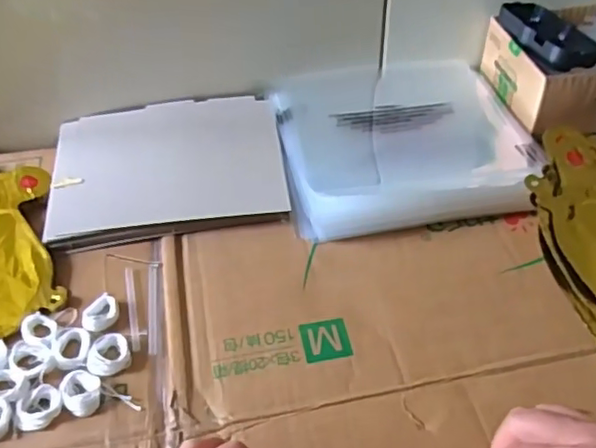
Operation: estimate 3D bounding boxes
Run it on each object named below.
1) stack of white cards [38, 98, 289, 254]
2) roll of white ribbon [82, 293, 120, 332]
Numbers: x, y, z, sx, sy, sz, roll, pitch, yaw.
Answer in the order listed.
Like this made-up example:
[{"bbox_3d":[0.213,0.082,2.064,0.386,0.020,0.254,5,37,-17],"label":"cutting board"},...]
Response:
[{"bbox_3d":[-0.119,-0.057,0.557,0.205,0.010,0.165,-10,48,-6],"label":"stack of white cards"},{"bbox_3d":[-0.146,0.066,0.448,0.026,0.007,0.030,-19,50,-14],"label":"roll of white ribbon"}]

